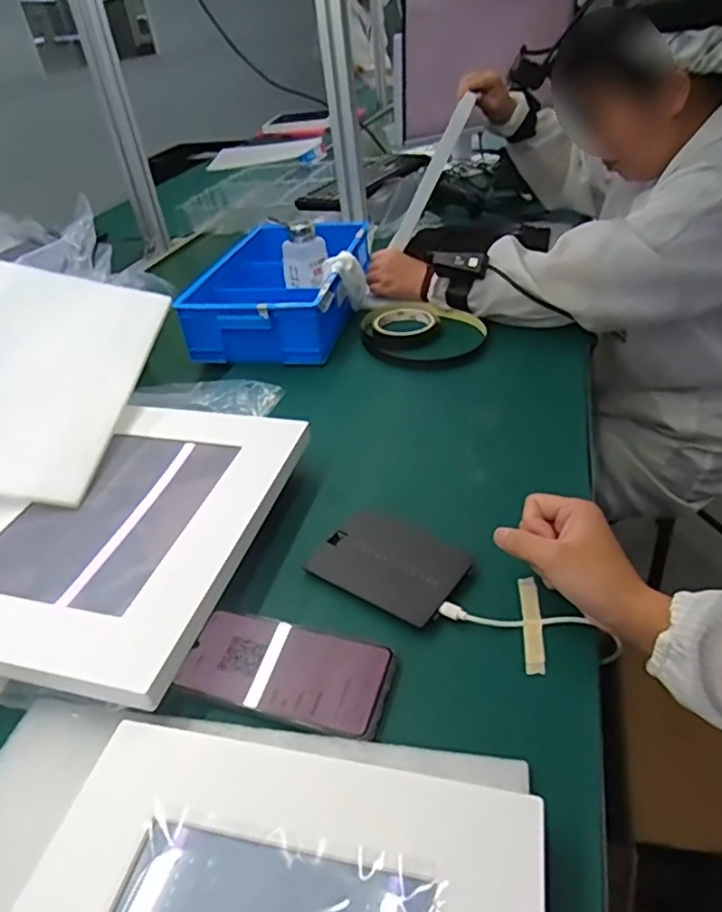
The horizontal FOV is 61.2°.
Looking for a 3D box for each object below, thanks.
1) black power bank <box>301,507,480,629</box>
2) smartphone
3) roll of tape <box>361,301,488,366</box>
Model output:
[{"bbox_3d":[0.024,0.085,0.503,0.118,0.005,0.088,24,46,28],"label":"black power bank"},{"bbox_3d":[-0.051,0.148,0.425,0.144,0.009,0.070,11,41,15],"label":"smartphone"},{"bbox_3d":[0.080,-0.167,0.830,0.171,0.021,0.171,-4,36,3],"label":"roll of tape"}]

